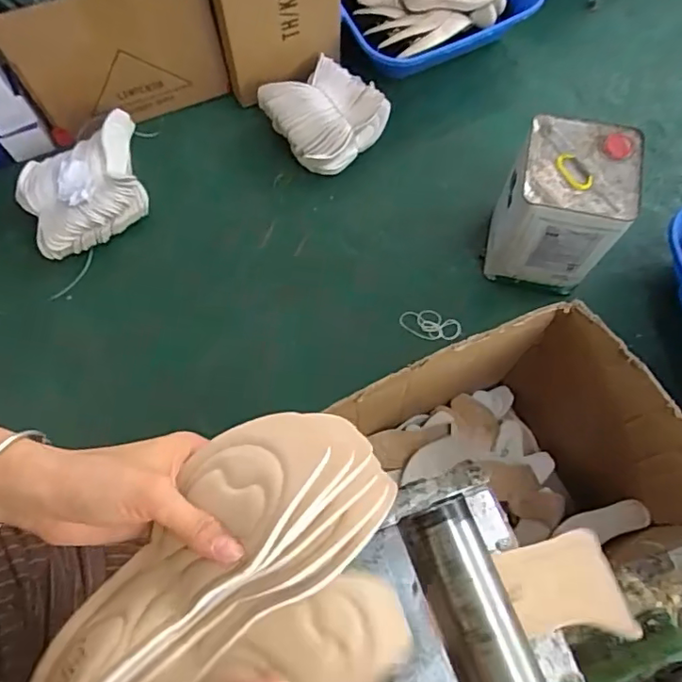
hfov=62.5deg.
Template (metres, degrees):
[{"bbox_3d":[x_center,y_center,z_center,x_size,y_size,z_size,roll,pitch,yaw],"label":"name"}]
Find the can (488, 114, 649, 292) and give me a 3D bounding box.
[{"bbox_3d":[0.495,-0.304,1.311,0.244,0.328,0.241,11,70,5],"label":"can"}]

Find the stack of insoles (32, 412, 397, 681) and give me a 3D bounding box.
[{"bbox_3d":[-0.071,0.126,0.310,0.216,0.045,0.102,-41,74,-7],"label":"stack of insoles"}]

